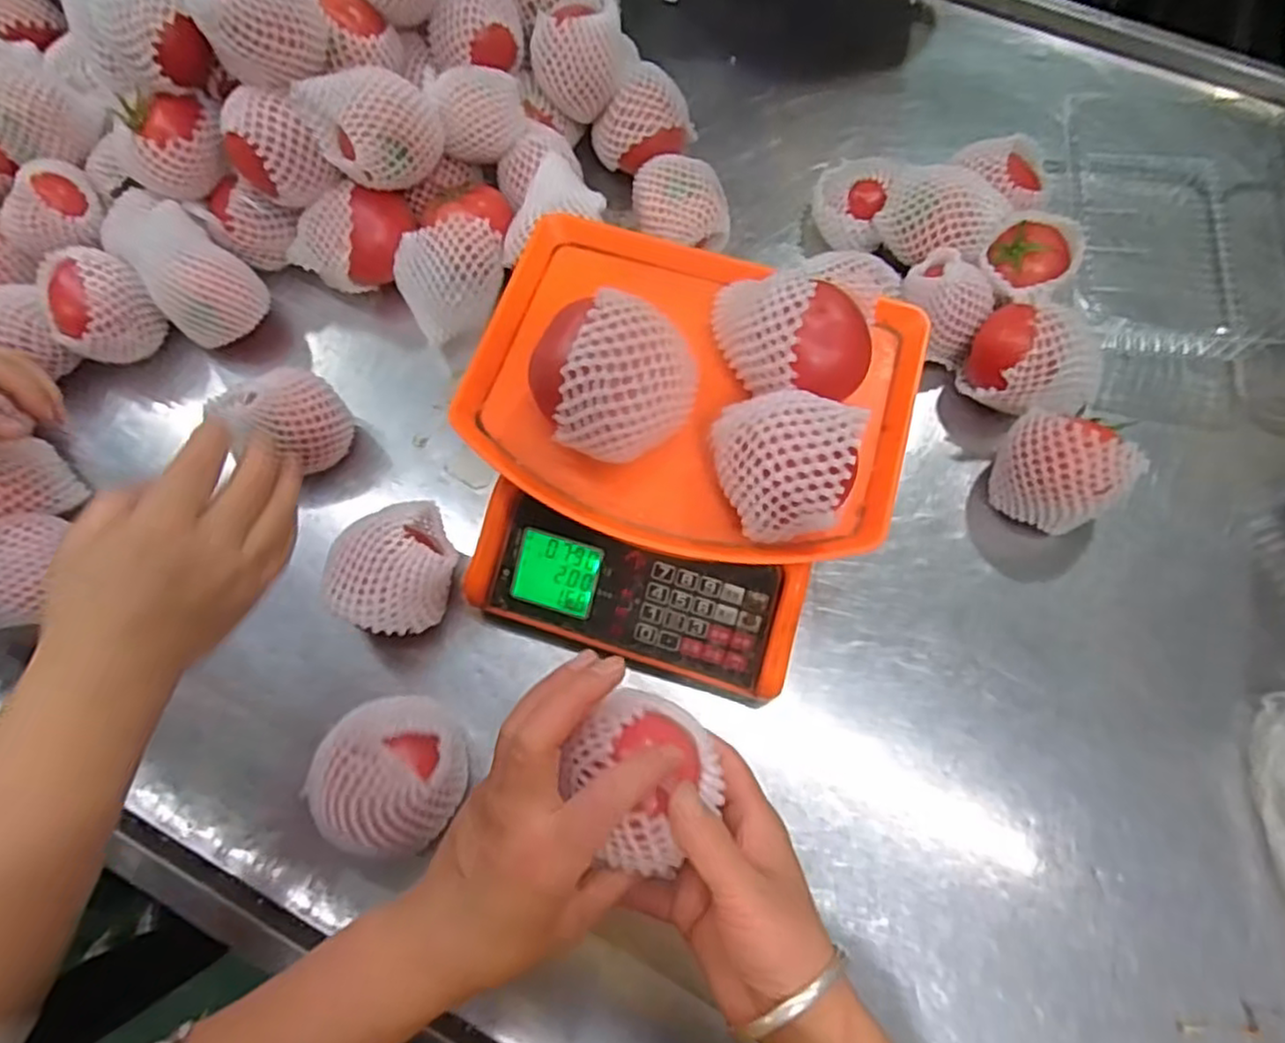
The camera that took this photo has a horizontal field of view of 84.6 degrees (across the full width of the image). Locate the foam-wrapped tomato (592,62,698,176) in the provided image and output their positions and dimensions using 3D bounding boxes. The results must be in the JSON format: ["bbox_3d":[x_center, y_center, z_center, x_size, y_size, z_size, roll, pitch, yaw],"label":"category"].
[{"bbox_3d":[0.005,-0.368,0.665,0.088,0.076,0.081,-39,75,-12],"label":"foam-wrapped tomato"}]

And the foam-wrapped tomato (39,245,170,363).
[{"bbox_3d":[-0.458,-0.179,0.593,0.068,0.066,0.076,35,74,12],"label":"foam-wrapped tomato"}]

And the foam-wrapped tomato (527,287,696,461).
[{"bbox_3d":[-0.017,-0.084,0.431,0.095,0.082,0.086,6,71,3],"label":"foam-wrapped tomato"}]

